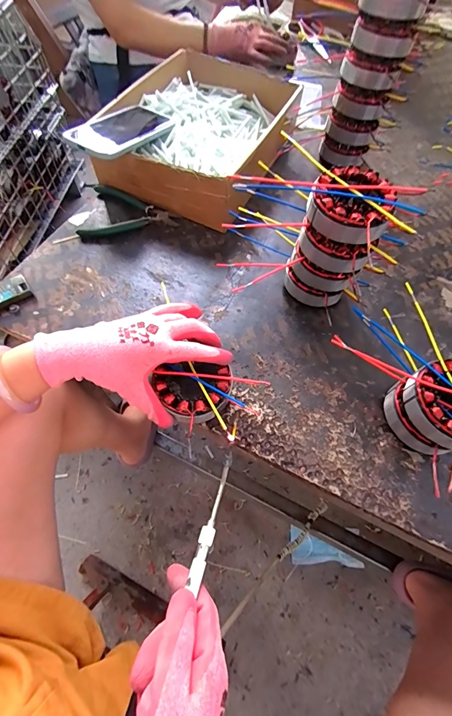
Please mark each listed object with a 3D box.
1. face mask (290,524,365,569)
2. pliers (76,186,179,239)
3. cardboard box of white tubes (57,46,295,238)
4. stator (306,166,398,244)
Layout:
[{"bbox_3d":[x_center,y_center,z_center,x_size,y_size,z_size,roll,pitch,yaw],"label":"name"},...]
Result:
[{"bbox_3d":[0.228,0.478,0.792,0.169,0.028,0.071,25,64,11],"label":"face mask"},{"bbox_3d":[-0.159,-0.237,0.529,0.145,0.012,0.105,-10,62,-8],"label":"pliers"},{"bbox_3d":[-0.039,-0.376,0.563,0.246,0.093,0.385,23,63,10],"label":"cardboard box of white tubes"},{"bbox_3d":[0.132,-0.161,0.355,0.082,0.041,0.087,1,62,-2],"label":"stator"}]

